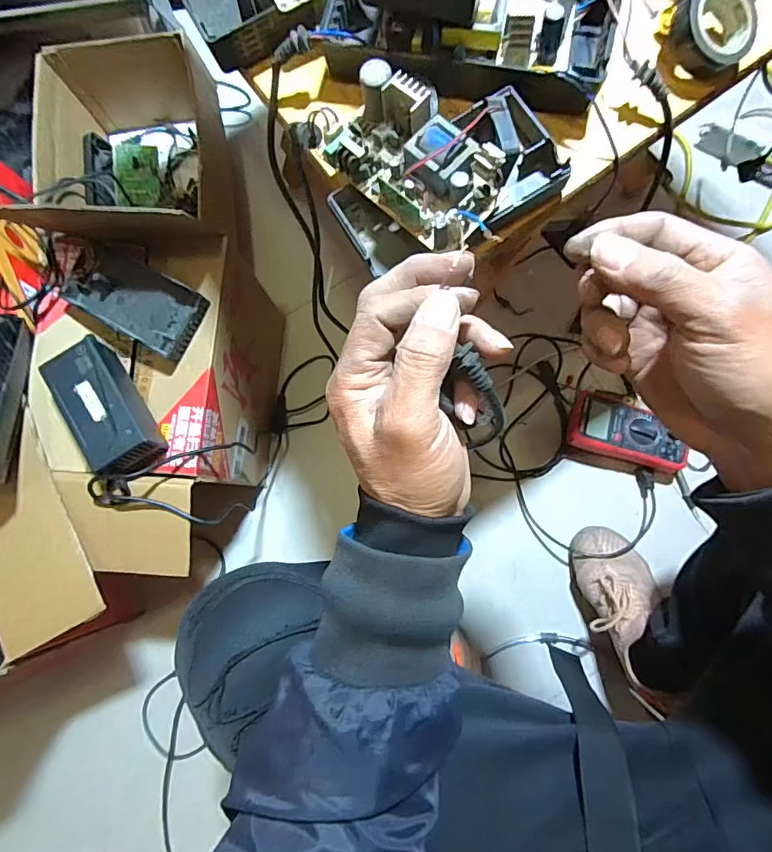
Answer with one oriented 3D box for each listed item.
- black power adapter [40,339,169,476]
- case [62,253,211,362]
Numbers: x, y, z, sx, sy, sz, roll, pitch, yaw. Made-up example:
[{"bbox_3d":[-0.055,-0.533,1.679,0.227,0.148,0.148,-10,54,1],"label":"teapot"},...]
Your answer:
[{"bbox_3d":[-0.336,-0.022,0.574,0.072,0.055,0.158,-30,80,-1],"label":"black power adapter"},{"bbox_3d":[-0.315,-0.159,0.608,0.166,0.033,0.089,30,84,8],"label":"case"}]

